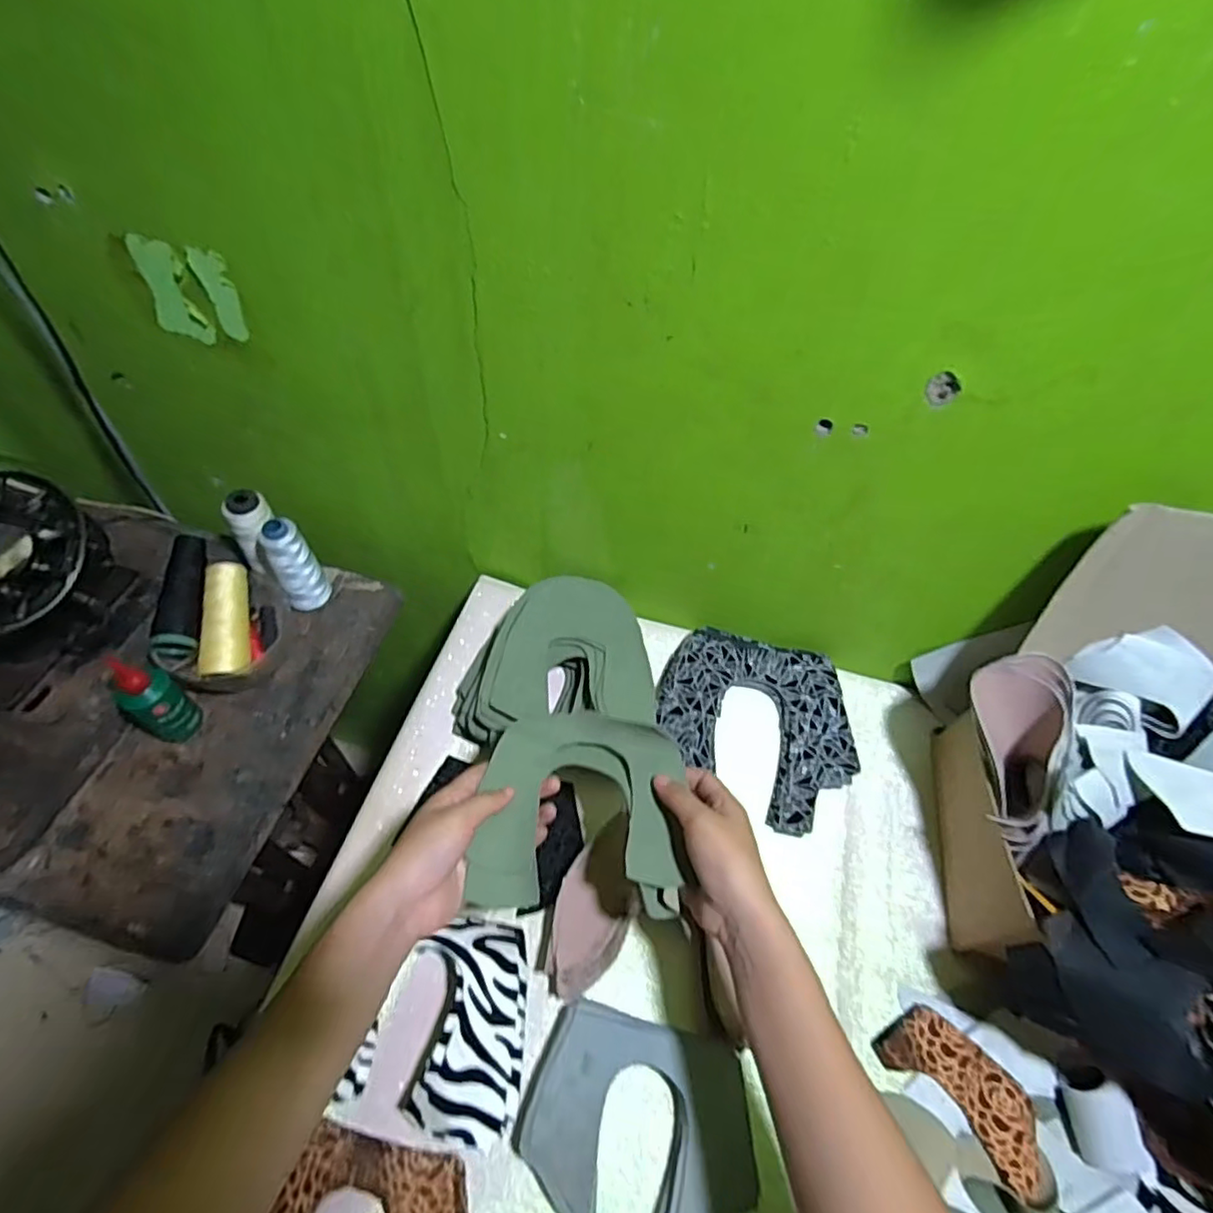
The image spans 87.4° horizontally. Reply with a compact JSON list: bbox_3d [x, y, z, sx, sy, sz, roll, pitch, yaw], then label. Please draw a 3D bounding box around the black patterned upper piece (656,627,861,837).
[{"bbox_3d":[0.147,0.112,0.627,0.191,0.019,0.181,18,59,6],"label":"black patterned upper piece"}]

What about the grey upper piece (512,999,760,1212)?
[{"bbox_3d":[0.023,0.362,0.446,0.156,0.024,0.118,15,55,6],"label":"grey upper piece"}]

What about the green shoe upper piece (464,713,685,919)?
[{"bbox_3d":[-0.017,0.144,0.458,0.139,0.021,0.137,7,54,0],"label":"green shoe upper piece"}]

